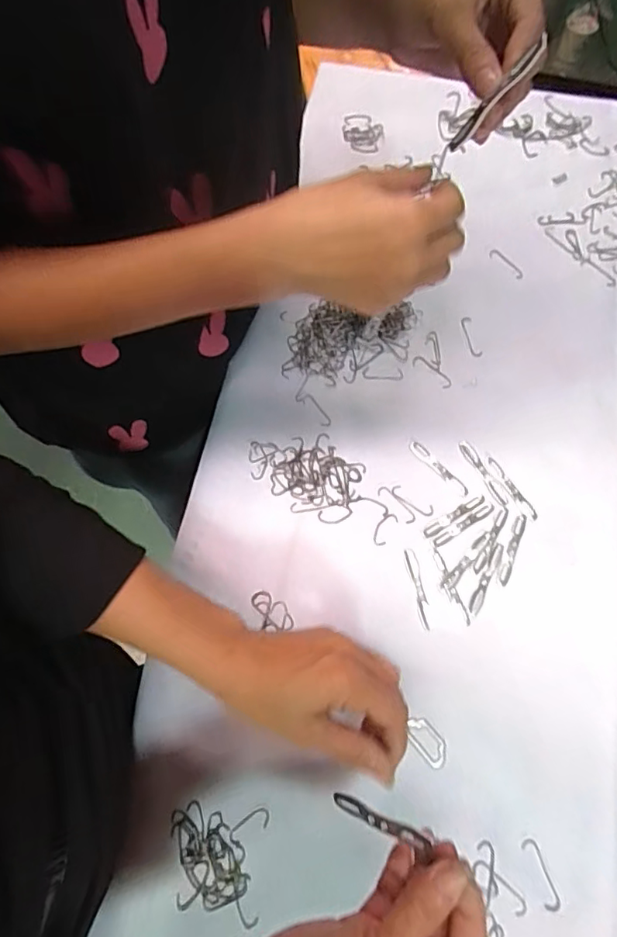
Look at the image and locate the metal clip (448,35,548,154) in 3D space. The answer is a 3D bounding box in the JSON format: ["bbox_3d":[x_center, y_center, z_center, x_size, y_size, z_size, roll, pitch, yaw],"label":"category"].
[{"bbox_3d":[0.101,-0.199,0.298,0.007,0.065,0.005,8,63,-33],"label":"metal clip"}]

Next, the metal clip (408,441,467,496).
[{"bbox_3d":[0.122,-0.002,0.509,0.010,0.004,0.069,-42,73,-15],"label":"metal clip"}]

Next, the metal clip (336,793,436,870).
[{"bbox_3d":[0.039,0.198,0.309,0.065,0.006,0.009,-2,60,46],"label":"metal clip"}]

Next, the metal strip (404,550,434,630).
[{"bbox_3d":[0.095,0.103,0.472,0.011,0.004,0.068,-10,68,-3],"label":"metal strip"}]

